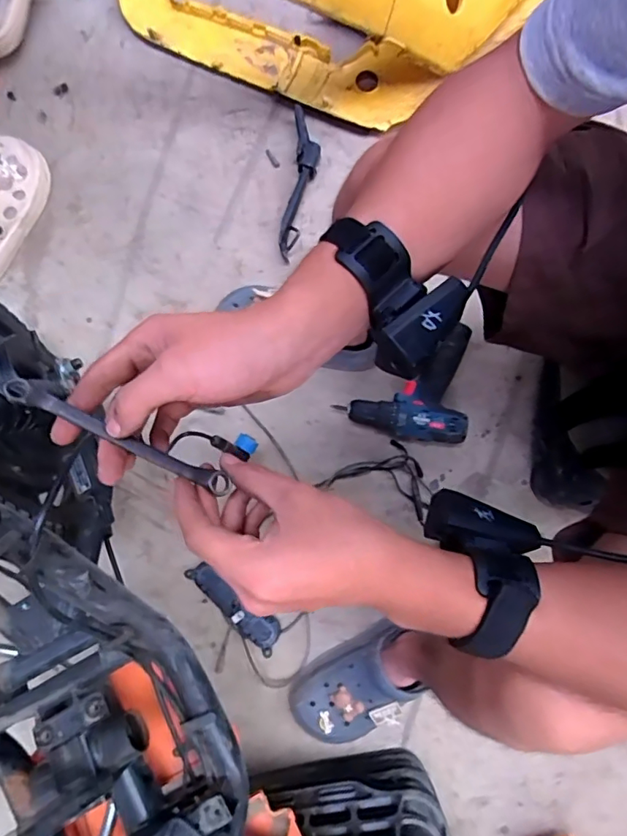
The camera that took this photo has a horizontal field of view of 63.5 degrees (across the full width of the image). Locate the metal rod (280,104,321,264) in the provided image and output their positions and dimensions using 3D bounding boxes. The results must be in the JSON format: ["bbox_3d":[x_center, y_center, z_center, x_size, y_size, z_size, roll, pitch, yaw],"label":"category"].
[{"bbox_3d":[-0.021,-0.400,0.871,0.050,0.034,0.284,5,79,3],"label":"metal rod"}]

